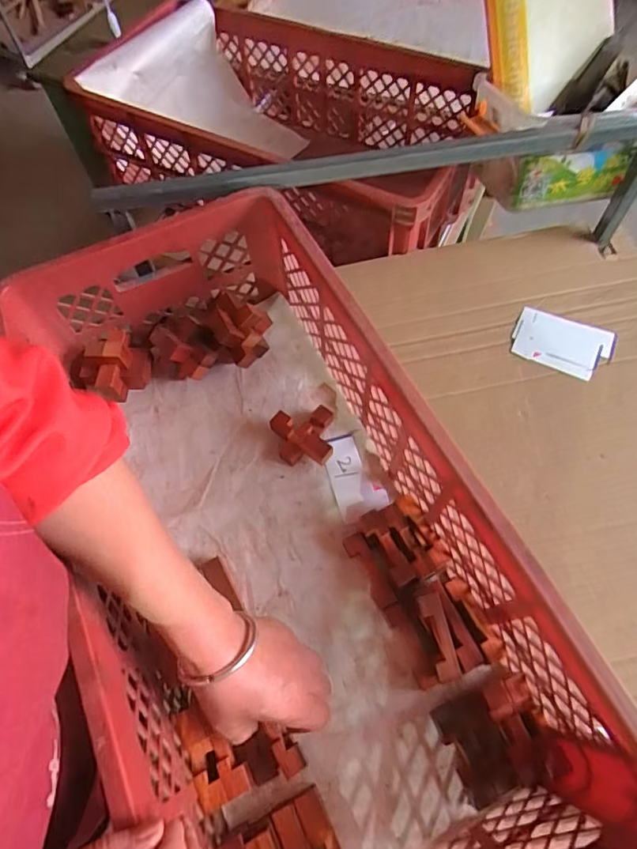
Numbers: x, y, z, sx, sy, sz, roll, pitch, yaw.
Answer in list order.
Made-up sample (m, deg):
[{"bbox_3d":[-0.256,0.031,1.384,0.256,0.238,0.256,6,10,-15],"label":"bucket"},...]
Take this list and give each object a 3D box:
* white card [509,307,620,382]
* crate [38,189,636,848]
[{"bbox_3d":[0.327,-0.110,0.653,0.121,0.006,0.081,23,72,16],"label":"white card"},{"bbox_3d":[-0.040,0.094,0.461,0.311,0.174,0.611,-24,66,-10],"label":"crate"}]

